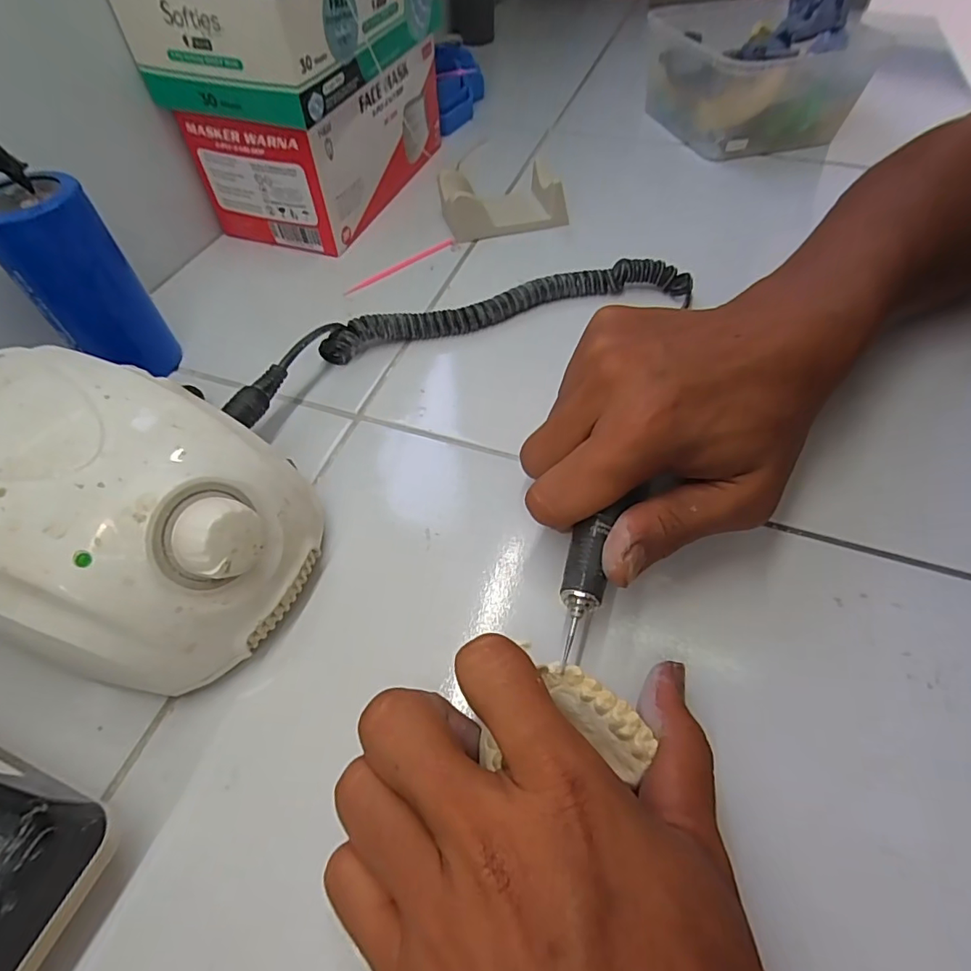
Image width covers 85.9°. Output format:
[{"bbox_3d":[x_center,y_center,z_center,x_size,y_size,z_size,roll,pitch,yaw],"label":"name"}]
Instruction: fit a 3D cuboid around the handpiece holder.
[{"bbox_3d":[0.012,-0.221,0.410,0.094,0.040,0.051,-11,55,-7],"label":"handpiece holder"}]

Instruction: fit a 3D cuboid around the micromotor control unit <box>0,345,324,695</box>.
[{"bbox_3d":[-0.146,0.011,0.208,0.139,0.081,0.102,13,56,10],"label":"micromotor control unit"}]

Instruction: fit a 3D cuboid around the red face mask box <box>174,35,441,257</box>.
[{"bbox_3d":[-0.118,-0.282,0.417,0.106,0.084,0.205,17,56,12],"label":"red face mask box"}]

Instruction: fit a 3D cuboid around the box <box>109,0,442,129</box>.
[{"bbox_3d":[-0.121,-0.321,0.353,0.113,0.062,0.206,17,56,12],"label":"box"}]

